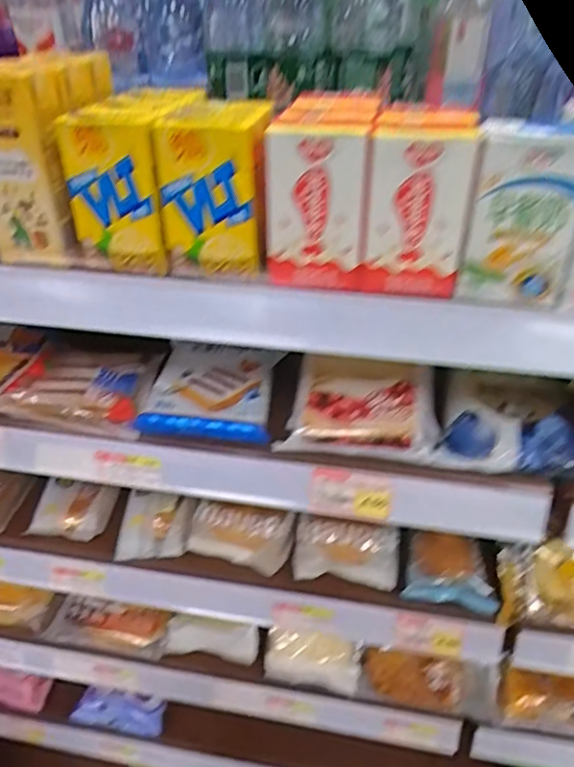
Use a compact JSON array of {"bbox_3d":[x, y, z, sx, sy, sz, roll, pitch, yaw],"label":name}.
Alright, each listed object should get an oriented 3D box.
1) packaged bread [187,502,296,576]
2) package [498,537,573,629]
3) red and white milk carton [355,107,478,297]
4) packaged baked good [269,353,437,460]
[{"bbox_3d":[-0.050,0.170,0.641,0.117,0.040,0.057,5,38,7],"label":"packaged bread"},{"bbox_3d":[0.293,0.207,0.583,0.142,0.055,0.076,3,38,5],"label":"package"},{"bbox_3d":[0.087,-0.119,0.380,0.065,0.102,0.060,8,39,11],"label":"red and white milk carton"},{"bbox_3d":[0.066,0.021,0.494,0.126,0.057,0.065,8,39,11],"label":"packaged baked good"}]

